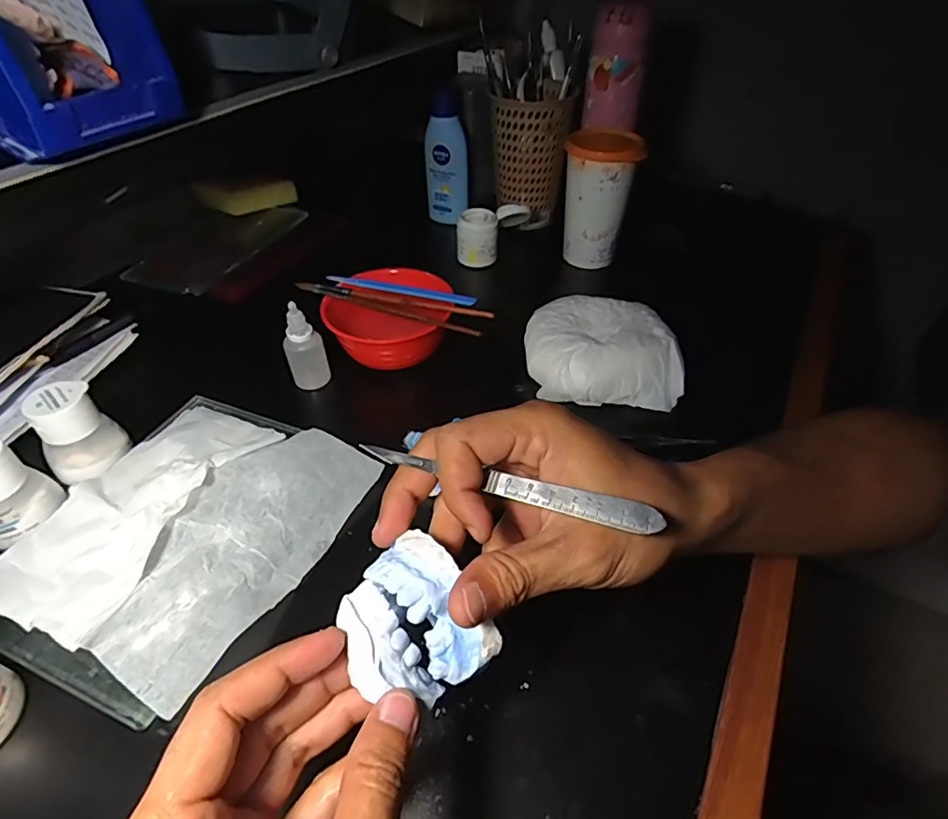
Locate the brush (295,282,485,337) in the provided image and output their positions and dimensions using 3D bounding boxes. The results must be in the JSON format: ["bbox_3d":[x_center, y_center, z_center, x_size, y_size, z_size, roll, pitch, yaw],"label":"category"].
[{"bbox_3d":[-0.073,-0.084,0.443,0.172,0.005,0.009,19,46,18],"label":"brush"}]

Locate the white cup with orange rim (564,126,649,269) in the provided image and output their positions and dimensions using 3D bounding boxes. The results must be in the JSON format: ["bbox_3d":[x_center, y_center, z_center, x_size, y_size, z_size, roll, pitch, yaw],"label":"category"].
[{"bbox_3d":[0.129,-0.223,0.575,0.072,0.124,0.073,1,44,0],"label":"white cup with orange rim"}]

